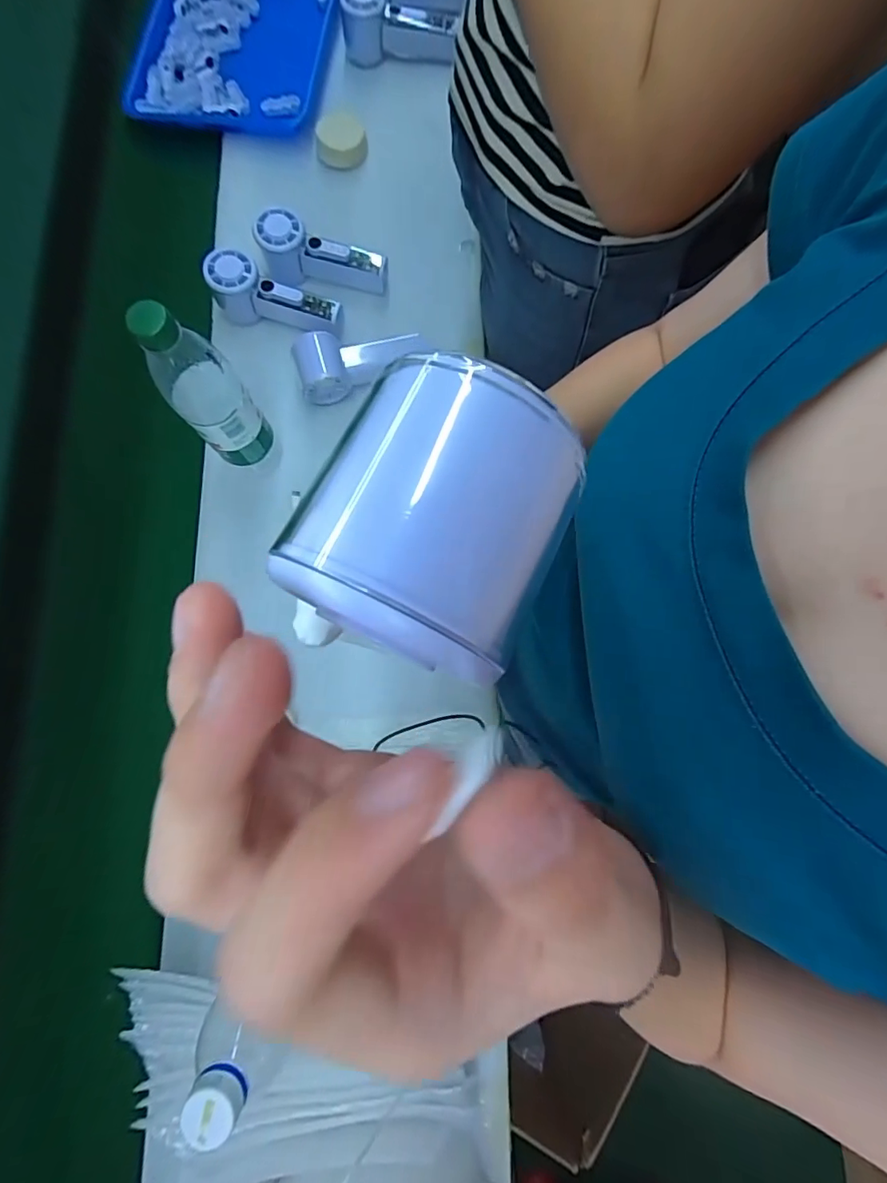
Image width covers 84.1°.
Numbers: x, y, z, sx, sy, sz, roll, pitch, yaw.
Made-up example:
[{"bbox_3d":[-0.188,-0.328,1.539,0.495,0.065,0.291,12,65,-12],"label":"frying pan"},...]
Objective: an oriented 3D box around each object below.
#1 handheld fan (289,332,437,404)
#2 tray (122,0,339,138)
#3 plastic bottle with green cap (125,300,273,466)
[{"bbox_3d":[-0.090,-0.265,0.570,0.156,0.064,0.057,-15,79,-4],"label":"handheld fan"},{"bbox_3d":[-0.272,-0.762,0.659,0.256,0.042,0.314,7,79,0],"label":"tray"},{"bbox_3d":[-0.214,-0.179,0.444,0.062,0.188,0.053,-40,82,-8],"label":"plastic bottle with green cap"}]

